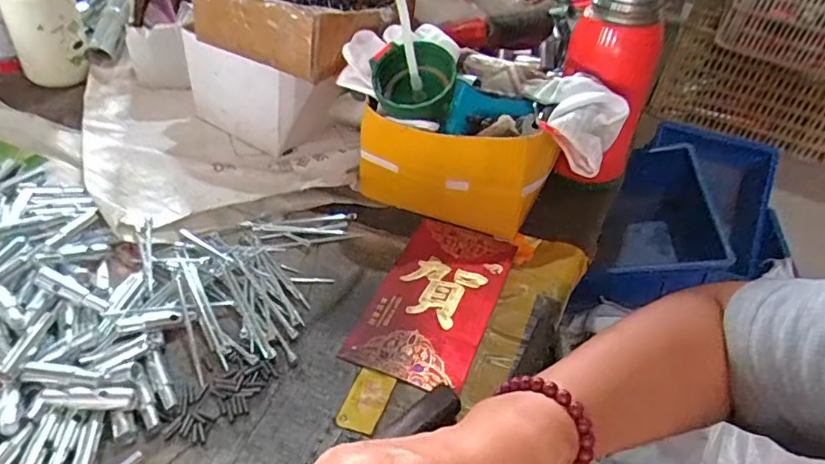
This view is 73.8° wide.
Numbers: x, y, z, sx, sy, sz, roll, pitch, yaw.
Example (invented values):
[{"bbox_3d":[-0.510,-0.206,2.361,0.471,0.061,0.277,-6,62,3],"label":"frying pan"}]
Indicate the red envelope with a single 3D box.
[{"bbox_3d":[0.020,0.047,0.427,0.087,0.005,0.165,17,41,15],"label":"red envelope"}]

